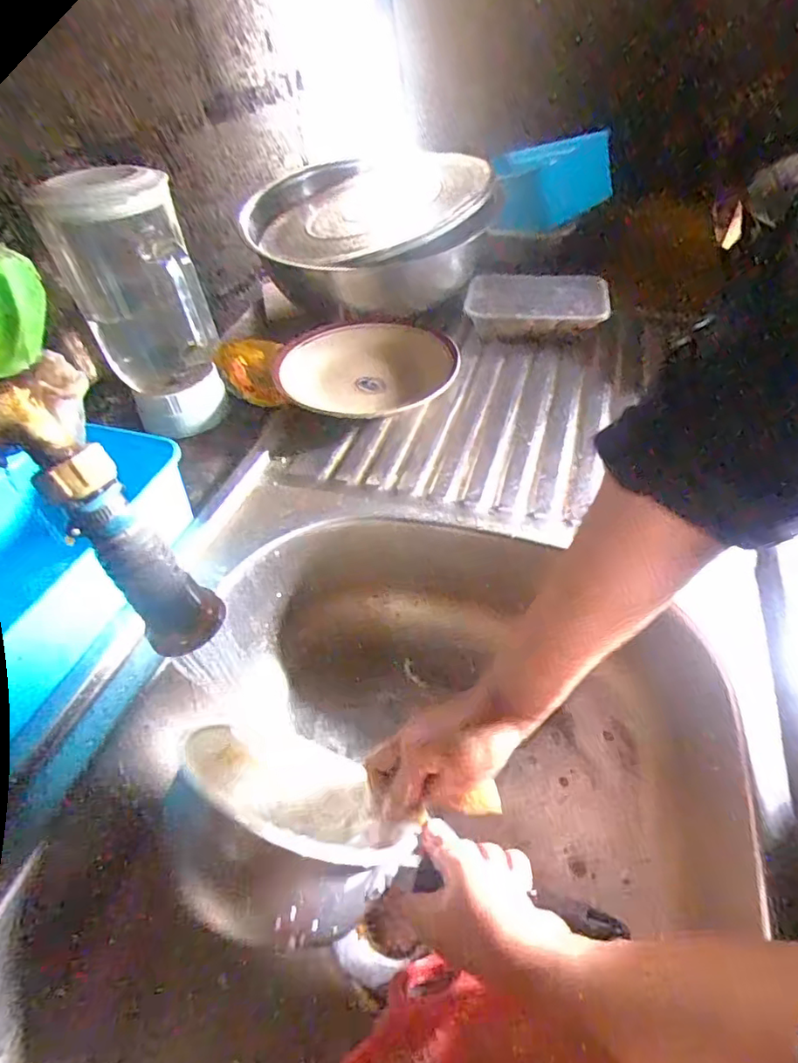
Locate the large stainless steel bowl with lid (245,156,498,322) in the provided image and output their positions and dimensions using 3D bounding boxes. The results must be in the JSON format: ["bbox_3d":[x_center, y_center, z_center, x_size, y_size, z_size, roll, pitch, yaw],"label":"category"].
[{"bbox_3d":[-0.036,-0.402,0.771,0.322,0.131,0.323,-4,45,4],"label":"large stainless steel bowl with lid"}]

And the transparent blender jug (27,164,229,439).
[{"bbox_3d":[-0.249,-0.212,0.571,0.110,0.238,0.110,-23,44,-13],"label":"transparent blender jug"}]

